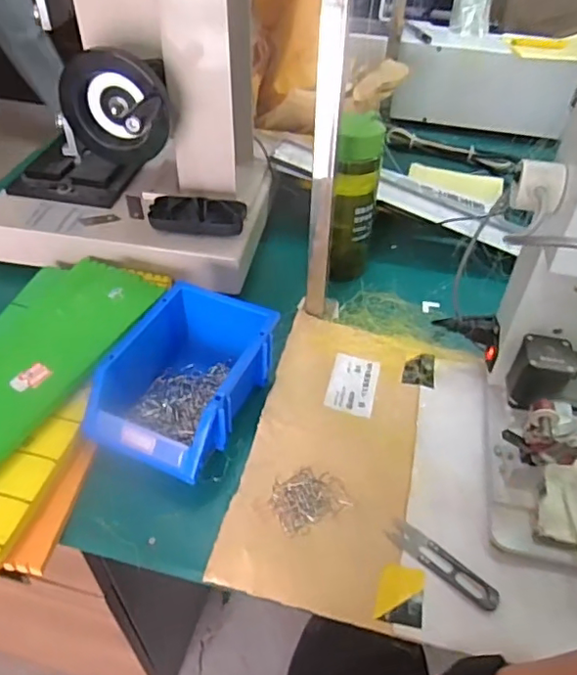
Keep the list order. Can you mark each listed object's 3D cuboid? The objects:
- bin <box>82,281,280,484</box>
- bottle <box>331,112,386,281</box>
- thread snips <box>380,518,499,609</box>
[{"bbox_3d":[-0.100,0.042,0.553,0.124,0.077,0.179,18,47,15],"label":"bin"},{"bbox_3d":[0.076,-0.155,0.649,0.049,0.178,0.054,8,45,5],"label":"bottle"},{"bbox_3d":[0.126,0.184,0.463,0.098,0.006,0.022,34,52,27],"label":"thread snips"}]

